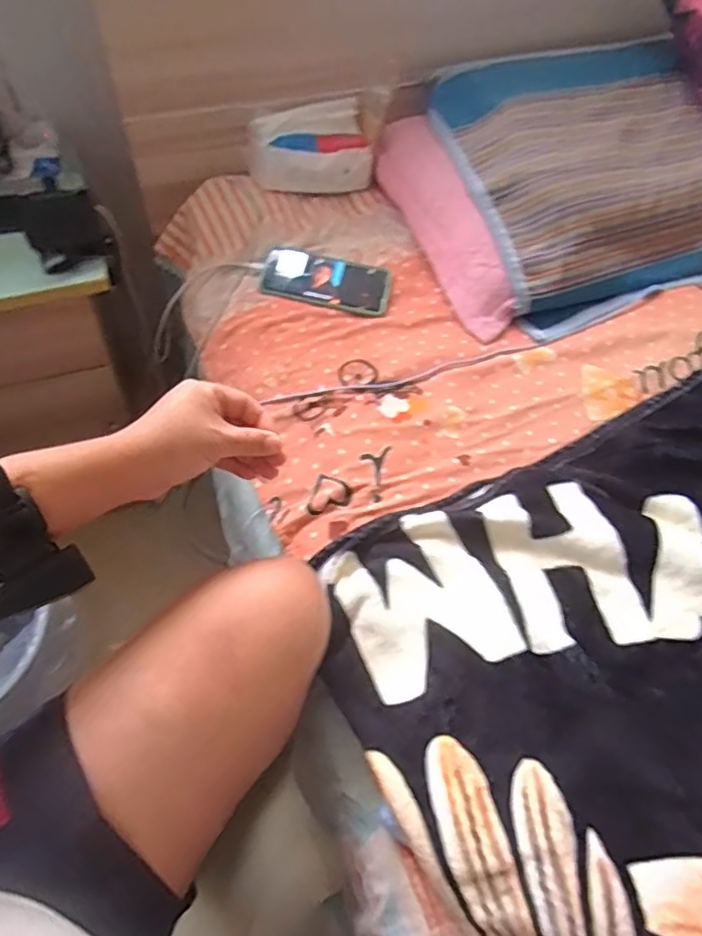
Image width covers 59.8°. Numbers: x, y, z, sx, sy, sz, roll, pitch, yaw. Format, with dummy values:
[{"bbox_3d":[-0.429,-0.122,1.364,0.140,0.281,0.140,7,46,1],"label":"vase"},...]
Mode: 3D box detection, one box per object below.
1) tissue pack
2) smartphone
[{"bbox_3d":[-0.061,-0.466,0.891,0.171,0.073,0.114,-10,55,-10],"label":"tissue pack"},{"bbox_3d":[-0.031,-0.250,0.808,0.169,0.018,0.092,13,55,6],"label":"smartphone"}]

